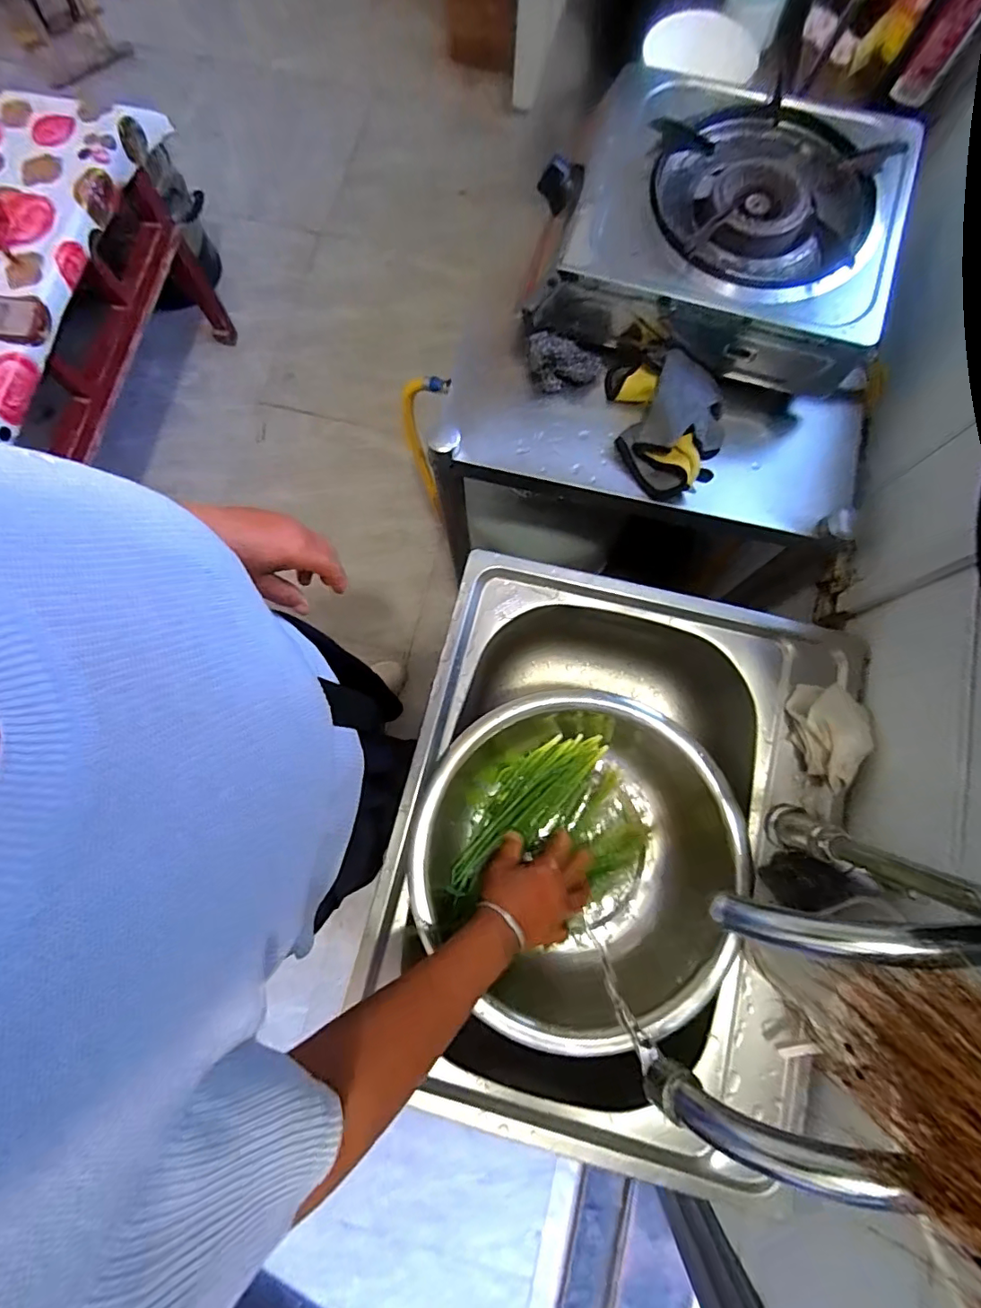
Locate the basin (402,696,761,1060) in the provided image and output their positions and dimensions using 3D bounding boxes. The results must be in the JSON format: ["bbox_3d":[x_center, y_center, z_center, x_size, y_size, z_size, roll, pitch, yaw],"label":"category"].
[{"bbox_3d":[0.091,0.207,0.576,0.302,0.123,0.316,0,78,2],"label":"basin"}]

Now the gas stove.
[{"bbox_3d":[0.254,-0.469,0.598,0.386,0.110,0.286,18,79,5],"label":"gas stove"}]

